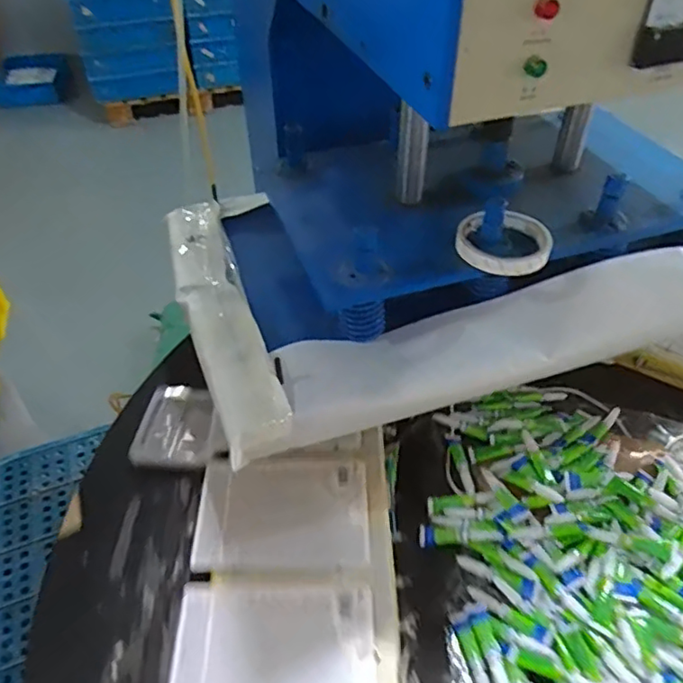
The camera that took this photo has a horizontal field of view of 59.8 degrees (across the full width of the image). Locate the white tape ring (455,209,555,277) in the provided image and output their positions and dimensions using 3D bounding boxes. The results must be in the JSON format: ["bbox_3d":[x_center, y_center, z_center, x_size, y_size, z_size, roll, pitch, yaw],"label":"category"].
[{"bbox_3d":[0.159,-0.099,0.586,0.088,0.017,0.080,0,44,0],"label":"white tape ring"}]

